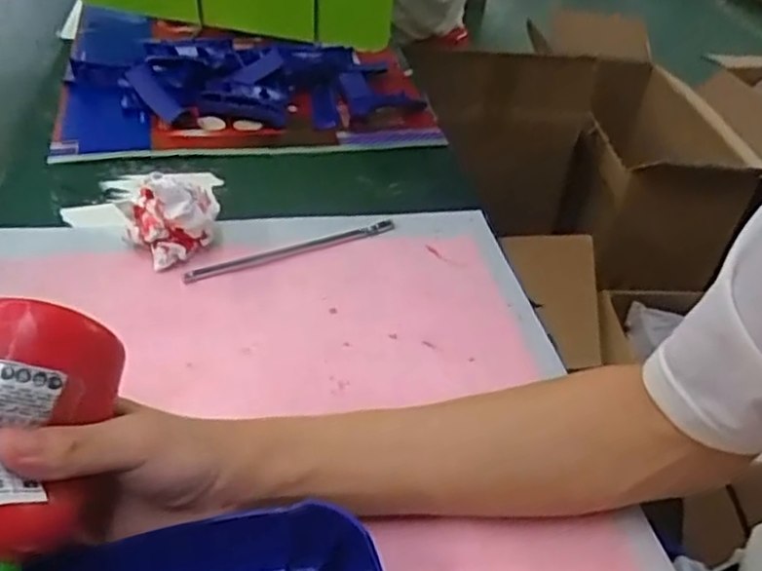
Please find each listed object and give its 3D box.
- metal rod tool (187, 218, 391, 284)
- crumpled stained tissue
[{"bbox_3d":[-0.066,-0.028,0.549,0.174,0.005,0.012,-17,45,-26],"label":"metal rod tool"},{"bbox_3d":[-0.152,-0.051,0.527,0.059,0.057,0.046,-27,50,-34],"label":"crumpled stained tissue"}]

